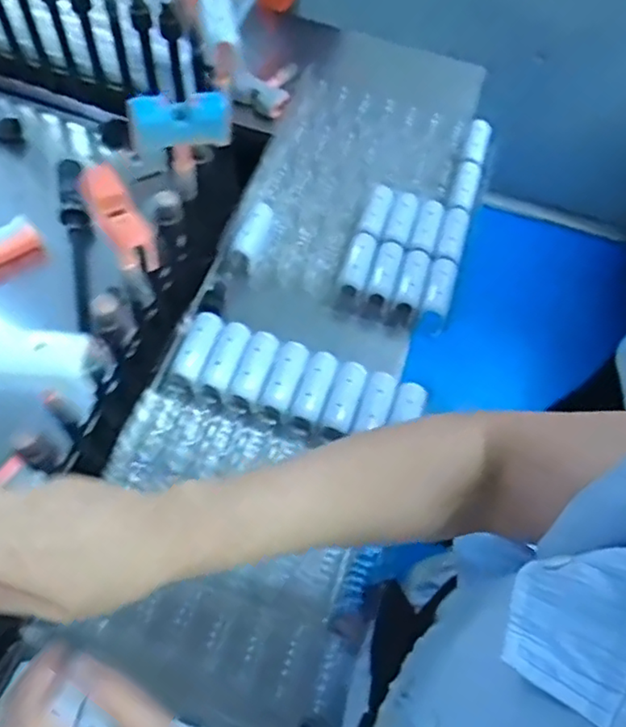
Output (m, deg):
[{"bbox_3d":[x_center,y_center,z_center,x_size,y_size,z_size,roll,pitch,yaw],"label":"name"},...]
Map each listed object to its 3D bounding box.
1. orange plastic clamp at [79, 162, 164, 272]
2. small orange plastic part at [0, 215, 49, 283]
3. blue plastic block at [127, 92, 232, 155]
[{"bbox_3d":[-0.132,-0.098,0.417,0.027,0.020,0.077,-35,110,-19],"label":"orange plastic clamp"},{"bbox_3d":[-0.351,-0.127,0.693,0.077,0.042,0.050,-27,66,-16],"label":"small orange plastic part"},{"bbox_3d":[-0.102,-0.188,0.476,0.075,0.041,0.021,-7,61,-12],"label":"blue plastic block"}]

